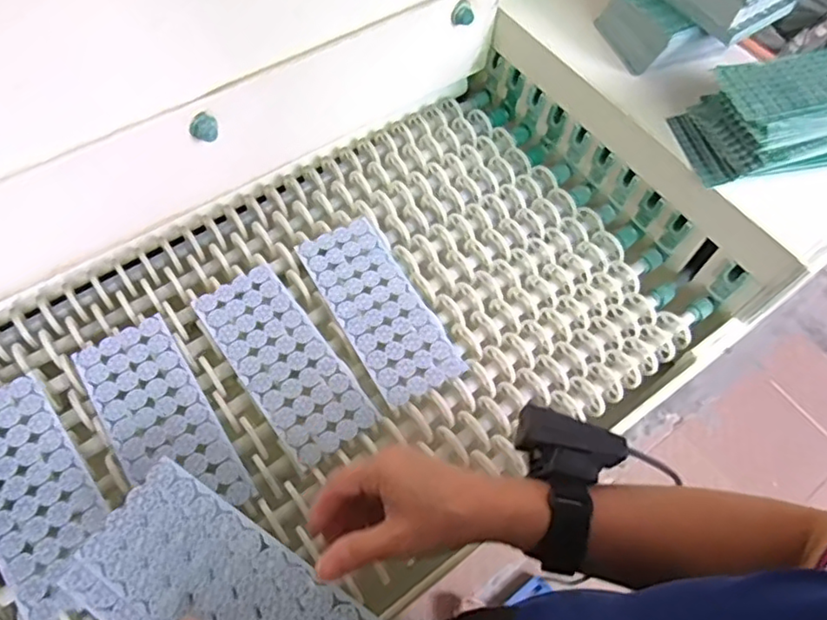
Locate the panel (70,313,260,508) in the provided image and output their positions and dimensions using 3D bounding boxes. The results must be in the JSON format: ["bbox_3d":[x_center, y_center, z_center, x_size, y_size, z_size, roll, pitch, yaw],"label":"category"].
[{"bbox_3d":[-0.214,0.093,0.527,0.081,0.004,0.190,-30,67,-19],"label":"panel"}]

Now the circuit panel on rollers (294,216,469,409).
[{"bbox_3d":[-0.035,-0.004,0.598,0.081,0.009,0.195,-26,65,-17],"label":"circuit panel on rollers"}]

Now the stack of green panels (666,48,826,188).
[{"bbox_3d":[0.339,-0.177,0.574,0.149,0.081,0.103,-12,62,-11],"label":"stack of green panels"}]

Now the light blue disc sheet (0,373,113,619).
[{"bbox_3d":[-0.304,0.145,0.498,0.085,0.014,0.191,-33,68,-20],"label":"light blue disc sheet"}]

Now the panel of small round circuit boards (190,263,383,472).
[{"bbox_3d":[-0.118,0.045,0.565,0.081,0.010,0.191,-32,68,-20],"label":"panel of small round circuit boards"}]

